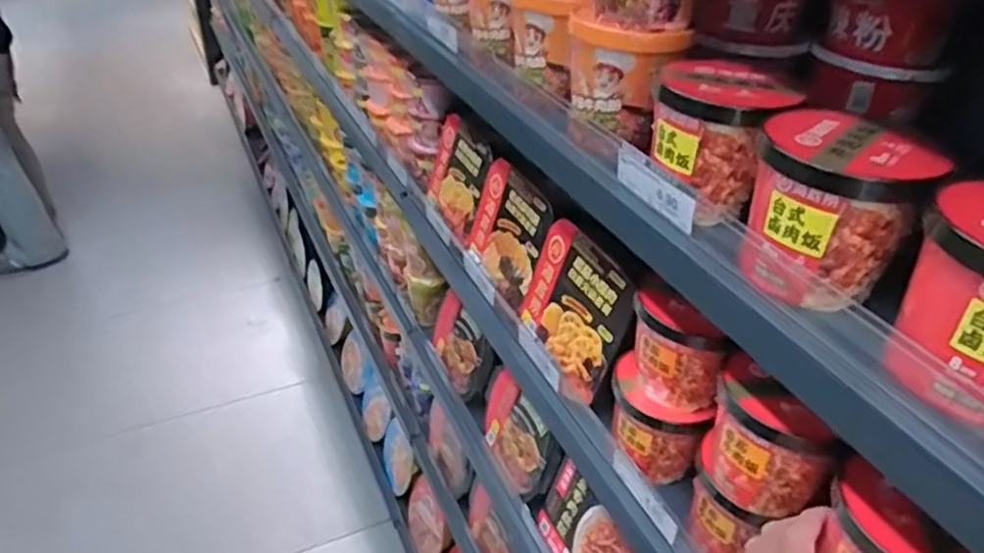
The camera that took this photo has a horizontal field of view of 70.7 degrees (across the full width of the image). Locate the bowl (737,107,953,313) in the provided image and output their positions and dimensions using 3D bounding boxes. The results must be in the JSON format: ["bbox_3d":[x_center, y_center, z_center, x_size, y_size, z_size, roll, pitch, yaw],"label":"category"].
[{"bbox_3d":[0.225,-0.045,0.464,0.098,0.101,0.087,26,41,29],"label":"bowl"}]

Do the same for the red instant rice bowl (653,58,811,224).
[{"bbox_3d":[0.174,-0.108,0.548,0.096,0.097,0.089,2,34,-2],"label":"red instant rice bowl"}]

